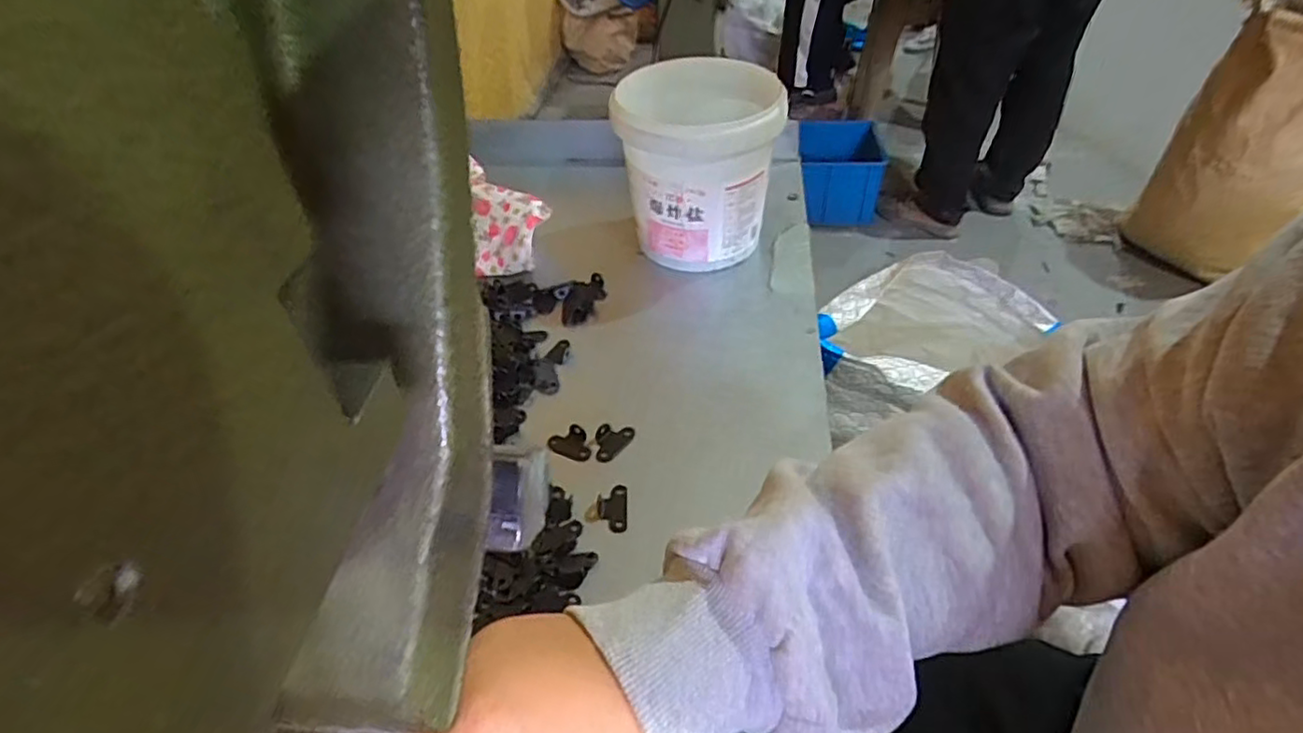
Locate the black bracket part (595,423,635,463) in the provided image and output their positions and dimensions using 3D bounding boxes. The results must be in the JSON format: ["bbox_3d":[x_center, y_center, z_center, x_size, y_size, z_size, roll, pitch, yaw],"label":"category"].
[{"bbox_3d":[-0.024,0.043,0.404,0.018,0.006,0.028,33,54,31],"label":"black bracket part"}]

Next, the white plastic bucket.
[{"bbox_3d":[0.033,-0.154,0.514,0.111,0.124,0.120,-2,44,2],"label":"white plastic bucket"}]

